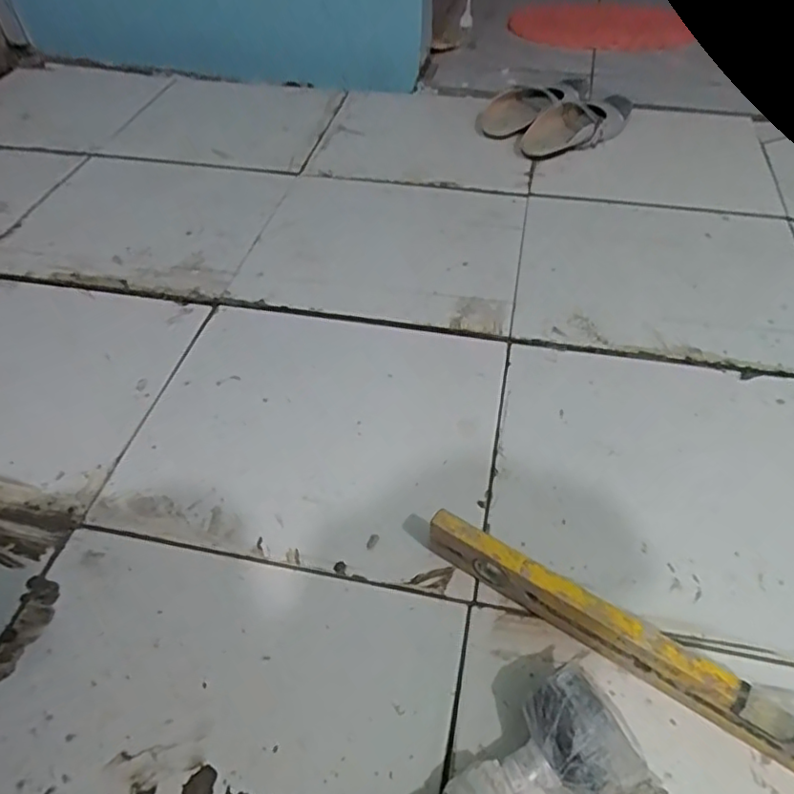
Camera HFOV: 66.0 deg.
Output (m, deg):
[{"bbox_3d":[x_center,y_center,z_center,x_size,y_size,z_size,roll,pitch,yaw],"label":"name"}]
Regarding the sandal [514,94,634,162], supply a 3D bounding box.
[{"bbox_3d":[0.328,-0.492,1.116,0.265,0.056,0.111,-27,52,-22],"label":"sandal"}]

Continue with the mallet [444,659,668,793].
[{"bbox_3d":[0.048,0.298,0.424,0.286,0.060,0.107,-23,50,-20],"label":"mallet"}]

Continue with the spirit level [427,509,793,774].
[{"bbox_3d":[0.275,0.248,0.468,0.571,0.055,0.026,27,52,24],"label":"spirit level"}]

